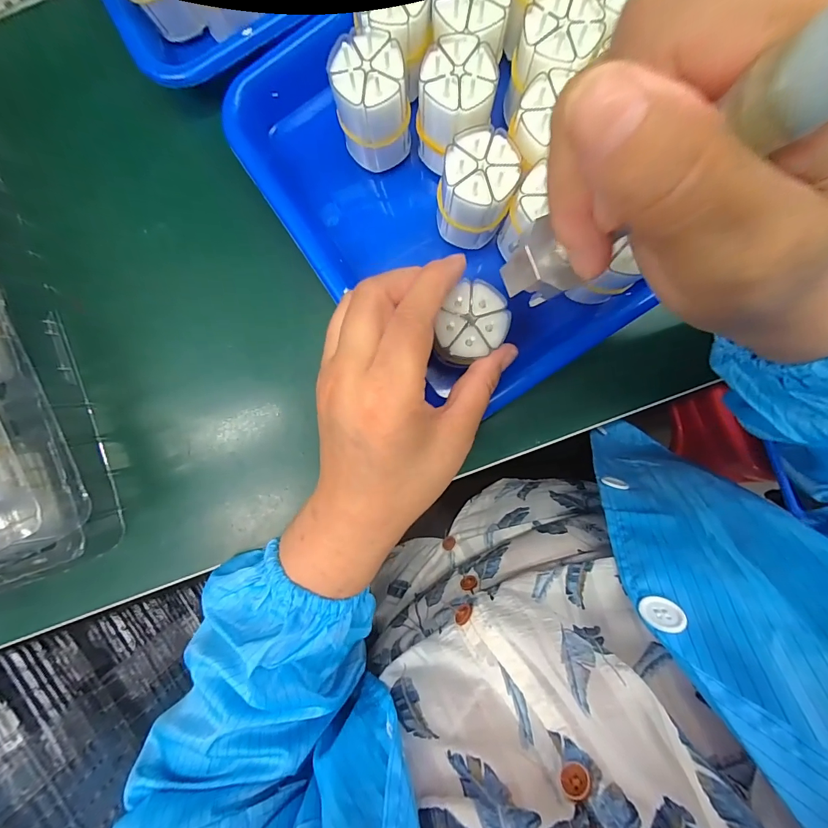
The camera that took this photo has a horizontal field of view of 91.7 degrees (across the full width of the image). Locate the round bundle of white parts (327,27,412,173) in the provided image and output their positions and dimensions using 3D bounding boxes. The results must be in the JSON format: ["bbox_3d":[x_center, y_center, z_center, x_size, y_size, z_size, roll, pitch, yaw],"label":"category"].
[{"bbox_3d":[-0.022,-0.169,0.223,0.039,0.055,0.036,0,89,2],"label":"round bundle of white parts"}]

